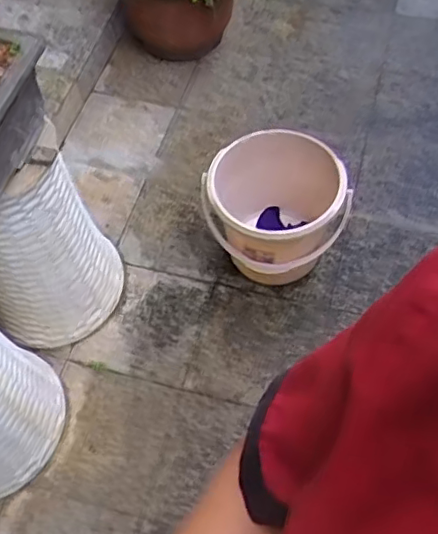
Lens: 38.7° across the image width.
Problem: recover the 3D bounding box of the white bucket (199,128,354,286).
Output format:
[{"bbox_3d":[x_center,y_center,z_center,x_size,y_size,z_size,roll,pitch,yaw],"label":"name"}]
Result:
[{"bbox_3d":[0.139,-0.139,1.611,0.344,0.319,0.313,2,60,-3],"label":"white bucket"}]

